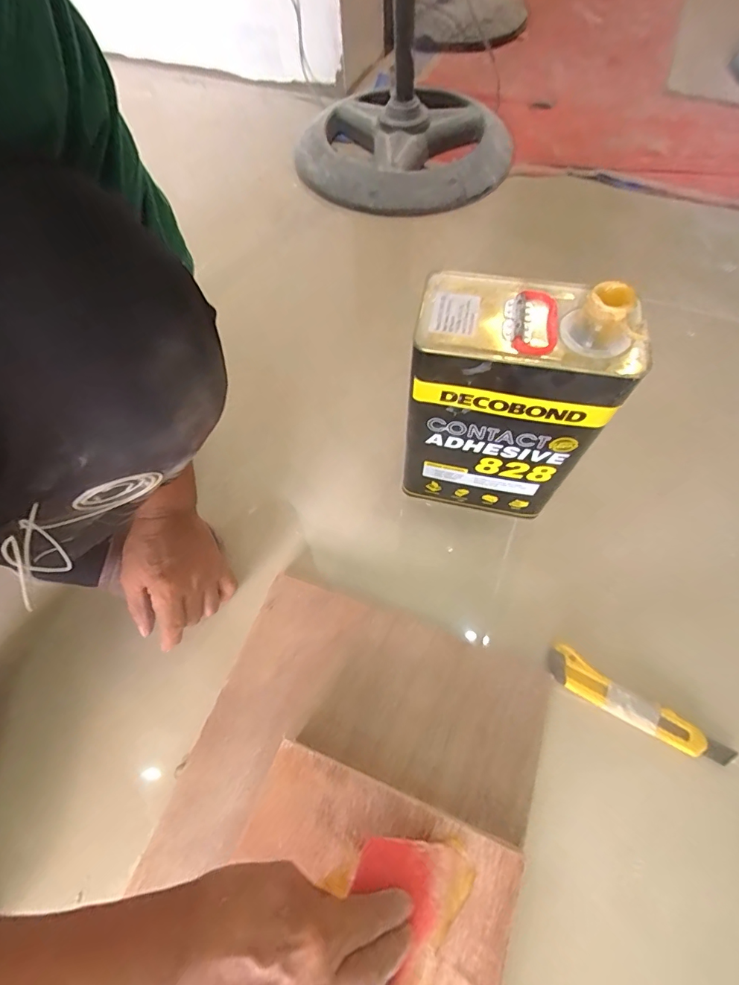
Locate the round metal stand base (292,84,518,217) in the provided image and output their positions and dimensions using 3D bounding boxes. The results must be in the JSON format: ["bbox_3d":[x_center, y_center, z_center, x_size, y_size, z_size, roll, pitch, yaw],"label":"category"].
[{"bbox_3d":[0.067,-0.657,0.820,0.354,0.094,0.332,-1,63,2],"label":"round metal stand base"}]

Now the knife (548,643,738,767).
[{"bbox_3d":[0.251,0.205,0.414,0.169,0.014,0.035,31,67,17],"label":"knife"}]

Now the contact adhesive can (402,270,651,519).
[{"bbox_3d":[0.121,-0.073,0.428,0.160,0.259,0.094,10,63,7],"label":"contact adhesive can"}]

